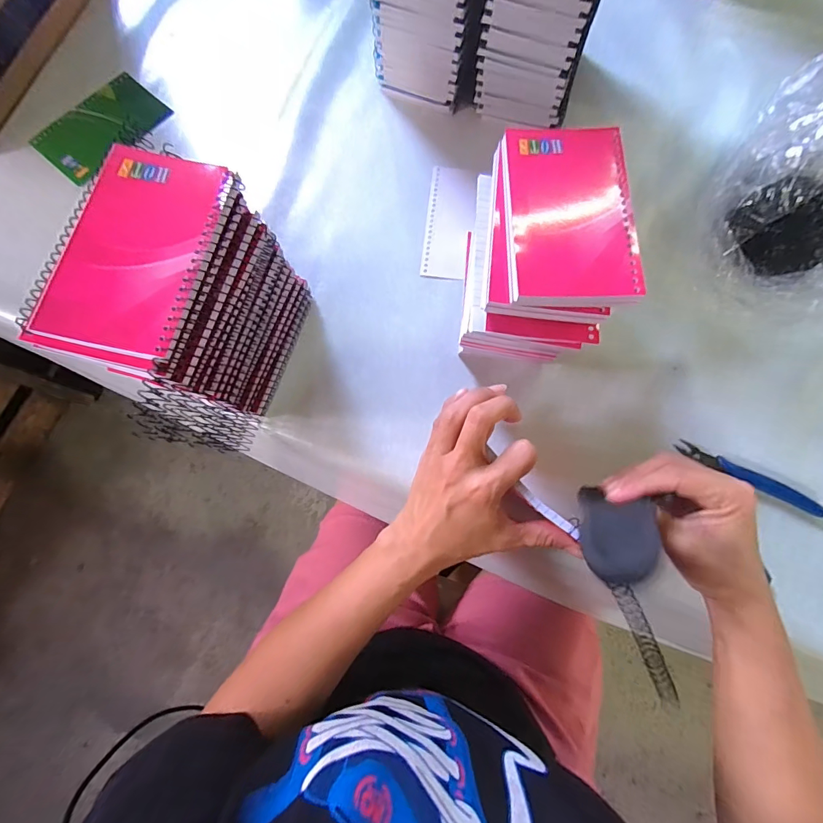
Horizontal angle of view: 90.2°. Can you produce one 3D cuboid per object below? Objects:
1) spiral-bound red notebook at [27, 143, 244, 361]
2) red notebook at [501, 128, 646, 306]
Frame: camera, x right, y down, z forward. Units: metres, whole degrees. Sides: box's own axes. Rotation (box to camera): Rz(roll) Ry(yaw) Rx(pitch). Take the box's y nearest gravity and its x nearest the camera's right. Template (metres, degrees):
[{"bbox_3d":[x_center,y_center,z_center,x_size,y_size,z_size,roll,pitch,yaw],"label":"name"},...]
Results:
[{"bbox_3d":[-0.162,-0.100,0.247,0.081,0.011,0.128,13,79,3],"label":"spiral-bound red notebook"},{"bbox_3d":[0.106,-0.133,0.275,0.082,0.007,0.128,0,78,1],"label":"red notebook"}]

